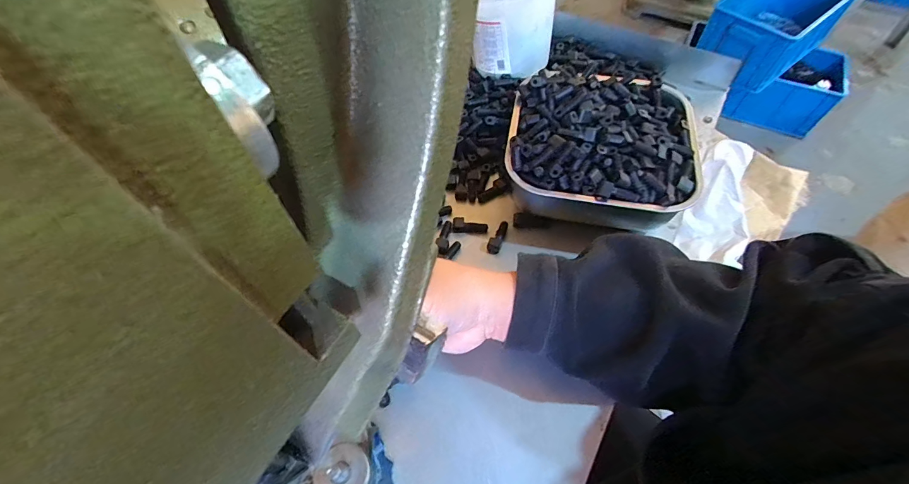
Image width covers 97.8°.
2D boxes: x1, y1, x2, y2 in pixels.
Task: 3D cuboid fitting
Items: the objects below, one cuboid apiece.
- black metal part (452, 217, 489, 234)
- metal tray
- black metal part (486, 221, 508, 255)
[{"bbox_3d":[0.016,-0.017,0.409,0.036,0.007,0.015,4,57,3],"label":"black metal part"},{"bbox_3d":[0.146,-0.097,0.407,0.175,0.076,0.173,14,59,9],"label":"metal tray"},{"bbox_3d":[0.044,-0.007,0.397,0.012,0.008,0.039,21,60,13],"label":"black metal part"}]

